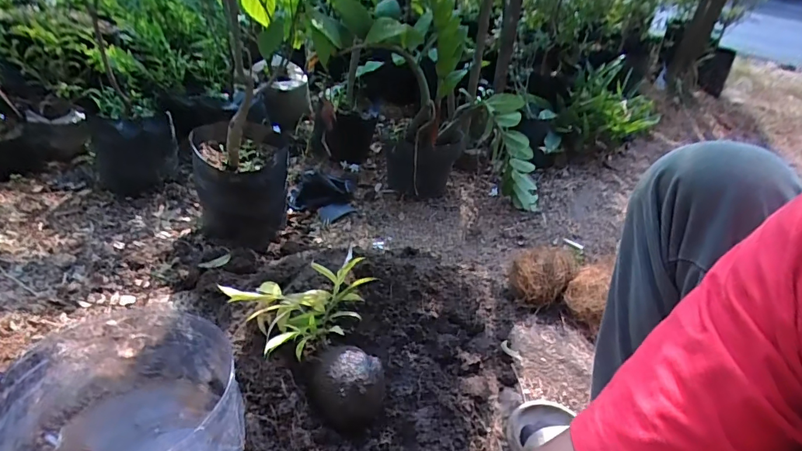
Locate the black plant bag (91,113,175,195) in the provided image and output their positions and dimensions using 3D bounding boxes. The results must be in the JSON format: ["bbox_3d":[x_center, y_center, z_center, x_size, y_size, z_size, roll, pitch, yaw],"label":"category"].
[{"bbox_3d":[-0.667,-0.178,1.139,0.165,0.188,0.155,0,34,-11],"label":"black plant bag"}]

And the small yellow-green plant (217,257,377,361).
[{"bbox_3d":[-0.152,0.117,0.670,0.190,0.113,0.134,-2,35,-14],"label":"small yellow-green plant"}]

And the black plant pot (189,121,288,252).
[{"bbox_3d":[-0.338,-0.088,0.978,0.188,0.219,0.209,-7,36,-21],"label":"black plant pot"}]

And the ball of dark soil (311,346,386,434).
[{"bbox_3d":[-0.073,0.226,0.626,0.093,0.082,0.085,3,34,-7],"label":"ball of dark soil"}]

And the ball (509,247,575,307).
[{"bbox_3d":[0.252,0.094,0.817,0.099,0.088,0.105,5,34,-4],"label":"ball"}]

